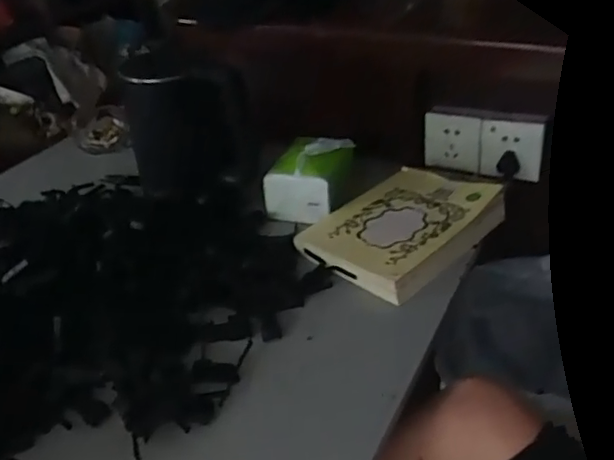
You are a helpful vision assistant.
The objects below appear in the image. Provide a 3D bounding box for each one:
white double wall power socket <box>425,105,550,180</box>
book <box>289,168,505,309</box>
[{"bbox_3d":[0.256,-0.129,0.868,0.168,0.097,0.024,11,38,24],"label":"white double wall power socket"},{"bbox_3d":[0.124,-0.009,0.751,0.161,0.035,0.238,25,45,37],"label":"book"}]

